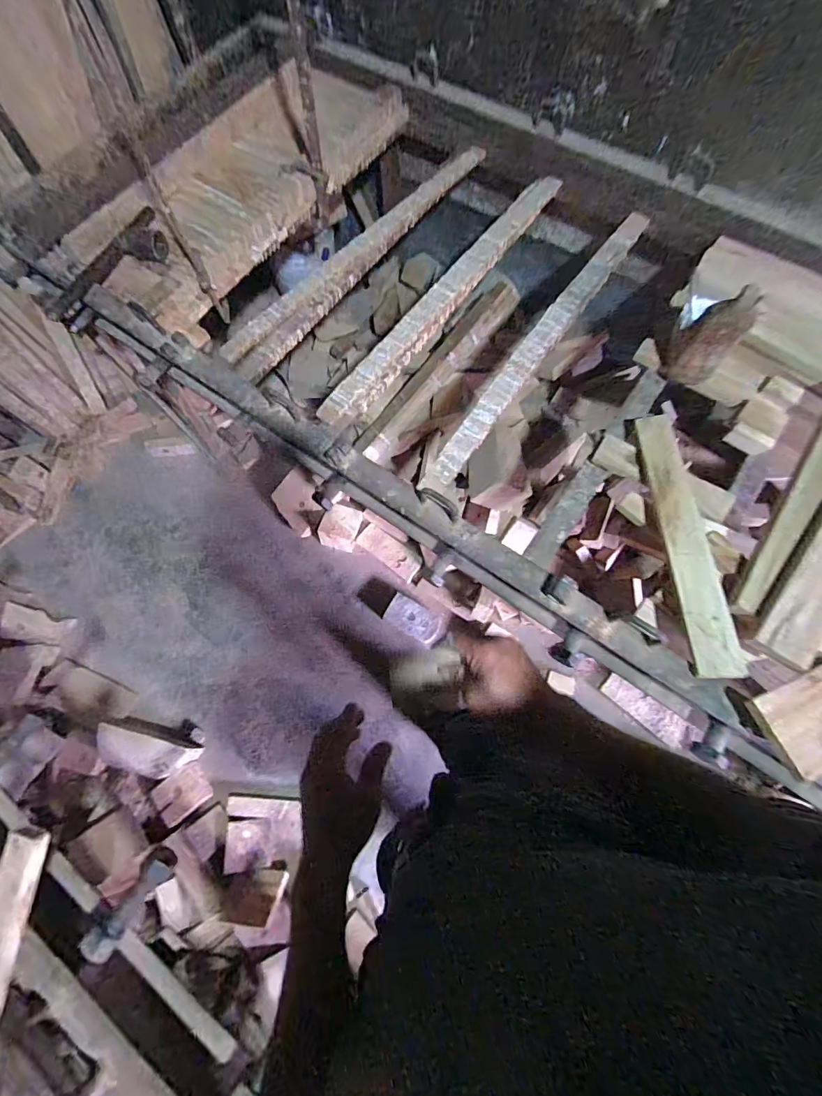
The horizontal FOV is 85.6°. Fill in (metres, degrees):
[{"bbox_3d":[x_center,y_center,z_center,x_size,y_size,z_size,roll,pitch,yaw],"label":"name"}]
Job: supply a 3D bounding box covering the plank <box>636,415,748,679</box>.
[{"bbox_3d":[0.456,-0.029,0.745,0.064,0.022,0.477,-14,59,28],"label":"plank"}]

